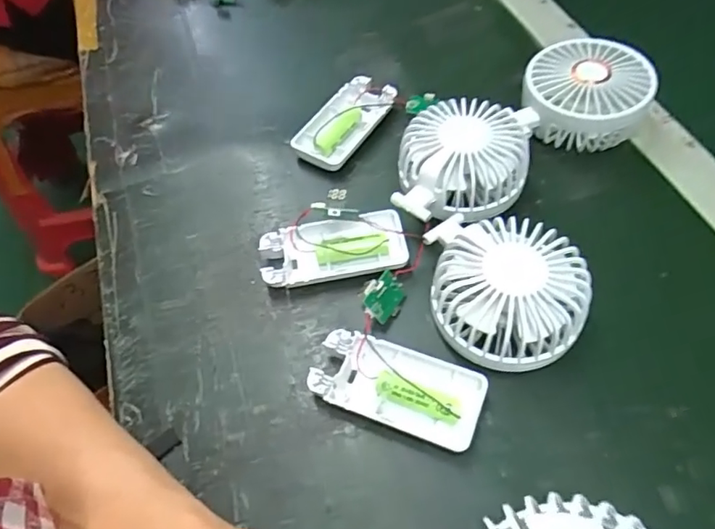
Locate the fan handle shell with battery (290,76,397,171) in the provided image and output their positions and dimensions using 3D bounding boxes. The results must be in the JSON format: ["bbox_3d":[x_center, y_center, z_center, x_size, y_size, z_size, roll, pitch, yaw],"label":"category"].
[{"bbox_3d":[-0.009,-0.113,0.439,0.043,0.019,0.093,27,62,21],"label":"fan handle shell with battery"}]

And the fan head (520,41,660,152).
[{"bbox_3d":[0.170,-0.126,0.413,0.086,0.049,0.082,14,58,14],"label":"fan head"}]

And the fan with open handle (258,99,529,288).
[{"bbox_3d":[0.027,-0.047,0.373,0.204,0.047,0.085,-29,58,-14],"label":"fan with open handle"}]

